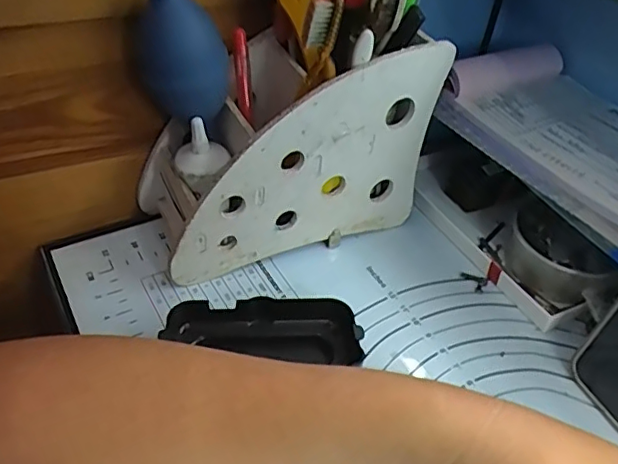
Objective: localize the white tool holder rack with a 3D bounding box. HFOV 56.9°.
[{"bbox_3d":[-0.017,-0.056,0.380,0.177,0.142,0.078,-16,45,-22],"label":"white tool holder rack"}]

